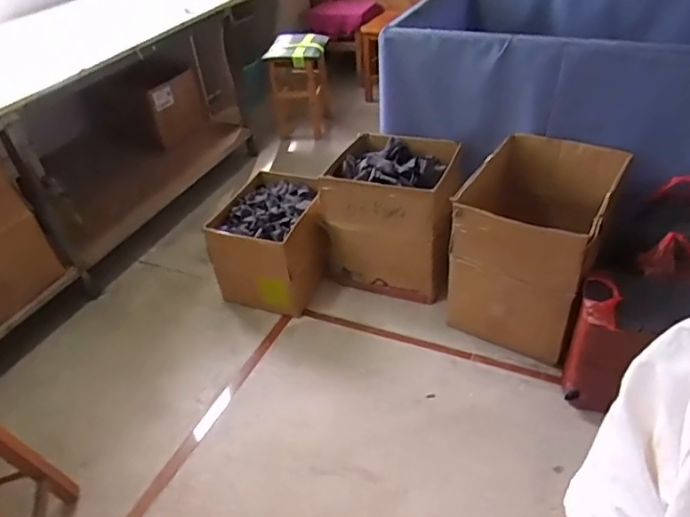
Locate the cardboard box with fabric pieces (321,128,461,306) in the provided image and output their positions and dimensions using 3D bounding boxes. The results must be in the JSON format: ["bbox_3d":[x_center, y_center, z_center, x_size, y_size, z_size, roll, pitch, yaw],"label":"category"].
[{"bbox_3d":[0.177,-0.155,1.837,0.431,0.413,0.374,7,41,15],"label":"cardboard box with fabric pieces"}]

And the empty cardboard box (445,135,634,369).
[{"bbox_3d":[0.573,-0.031,1.613,0.370,0.509,0.461,18,45,26],"label":"empty cardboard box"}]

